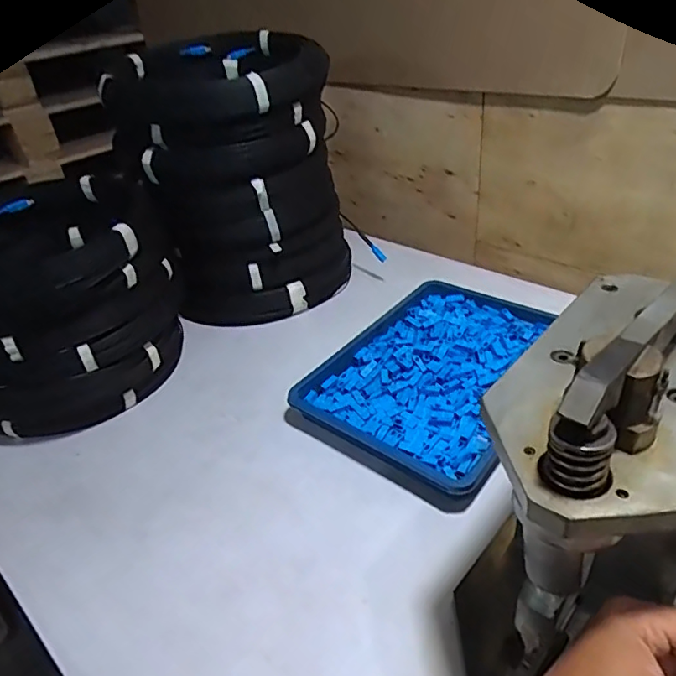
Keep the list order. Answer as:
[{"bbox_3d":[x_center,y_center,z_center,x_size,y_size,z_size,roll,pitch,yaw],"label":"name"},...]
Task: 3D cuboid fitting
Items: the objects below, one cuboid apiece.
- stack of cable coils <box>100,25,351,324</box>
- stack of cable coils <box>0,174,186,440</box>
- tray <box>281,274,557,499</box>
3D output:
[{"bbox_3d":[-0.150,-0.239,0.840,0.281,0.352,0.289,-13,35,-9],"label":"stack of cable coils"},{"bbox_3d":[-0.329,-0.050,0.696,0.251,0.224,0.280,-13,35,-9],"label":"stack of cable coils"},{"bbox_3d":[0.126,0.041,0.676,0.229,0.042,0.305,21,43,34],"label":"tray"}]

